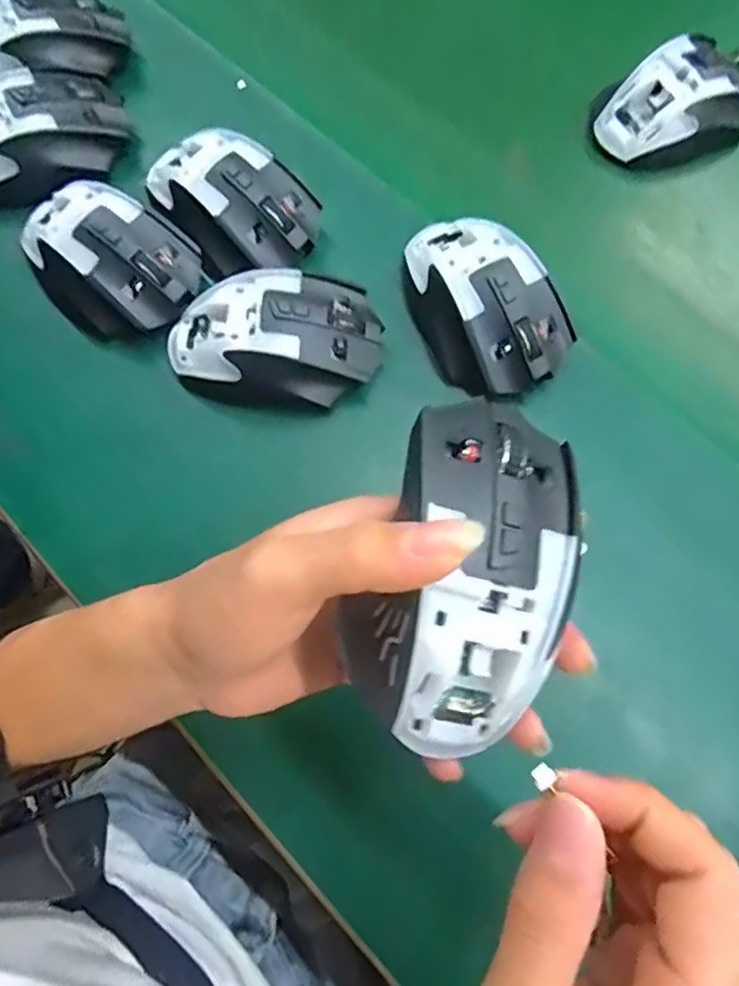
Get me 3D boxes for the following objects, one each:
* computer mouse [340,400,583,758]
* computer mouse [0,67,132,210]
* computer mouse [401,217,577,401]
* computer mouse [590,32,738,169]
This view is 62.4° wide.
[{"bbox_3d":[0.032,0.026,0.198,0.063,0.037,0.108,21,73,5],"label":"computer mouse"},{"bbox_3d":[-0.208,-0.219,0.380,0.117,0.039,0.073,-33,76,-11],"label":"computer mouse"},{"bbox_3d":[0.062,-0.110,0.338,0.070,0.032,0.113,-22,74,-8],"label":"computer mouse"},{"bbox_3d":[0.204,-0.254,0.398,0.108,0.037,0.072,-24,74,-8],"label":"computer mouse"}]

